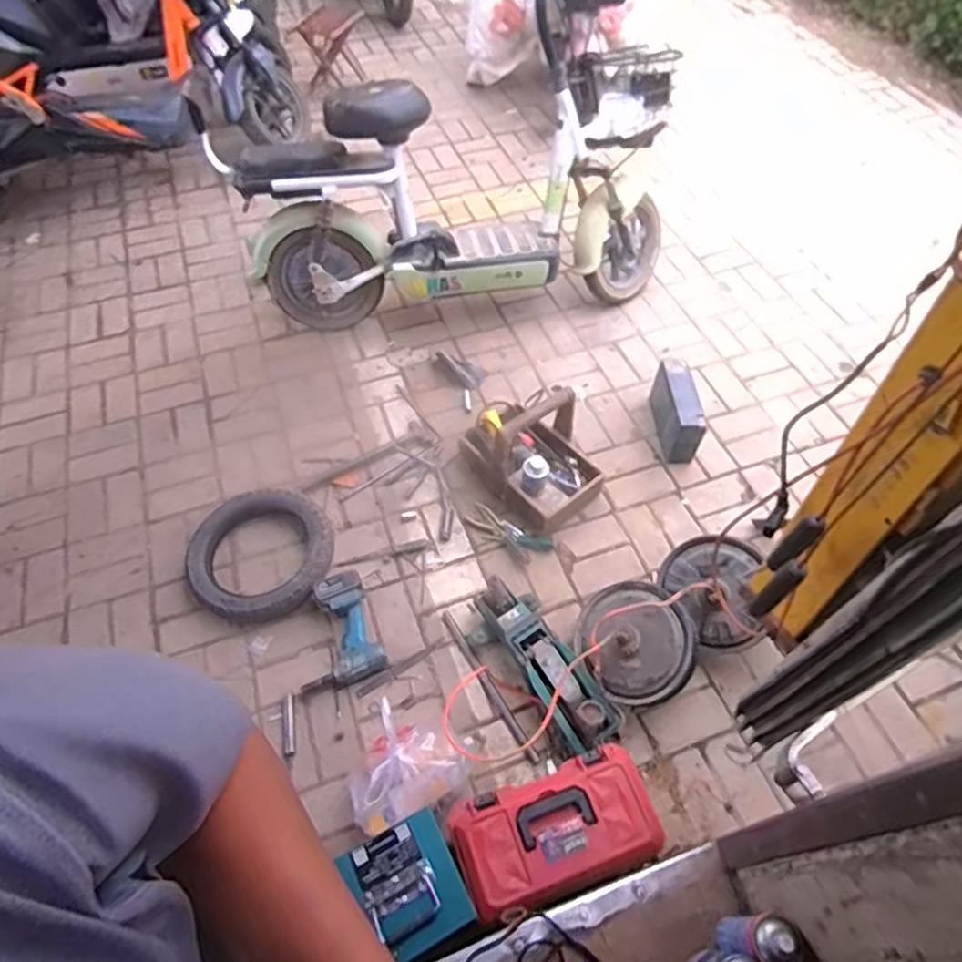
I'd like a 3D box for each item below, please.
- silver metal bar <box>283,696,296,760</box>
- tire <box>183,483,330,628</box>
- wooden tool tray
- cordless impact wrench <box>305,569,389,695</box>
[{"bbox_3d":[-0.419,0.537,1.389,0.022,0.021,0.137,-9,48,-6],"label":"silver metal bar"},{"bbox_3d":[-0.553,0.184,1.602,0.346,0.061,0.352,1,55,-1],"label":"tire"},{"bbox_3d":[0.150,-0.097,1.679,0.279,0.259,0.360,-30,61,-20],"label":"wooden tool tray"},{"bbox_3d":[-0.336,0.342,1.443,0.182,0.063,0.243,-19,62,-12],"label":"cordless impact wrench"}]

